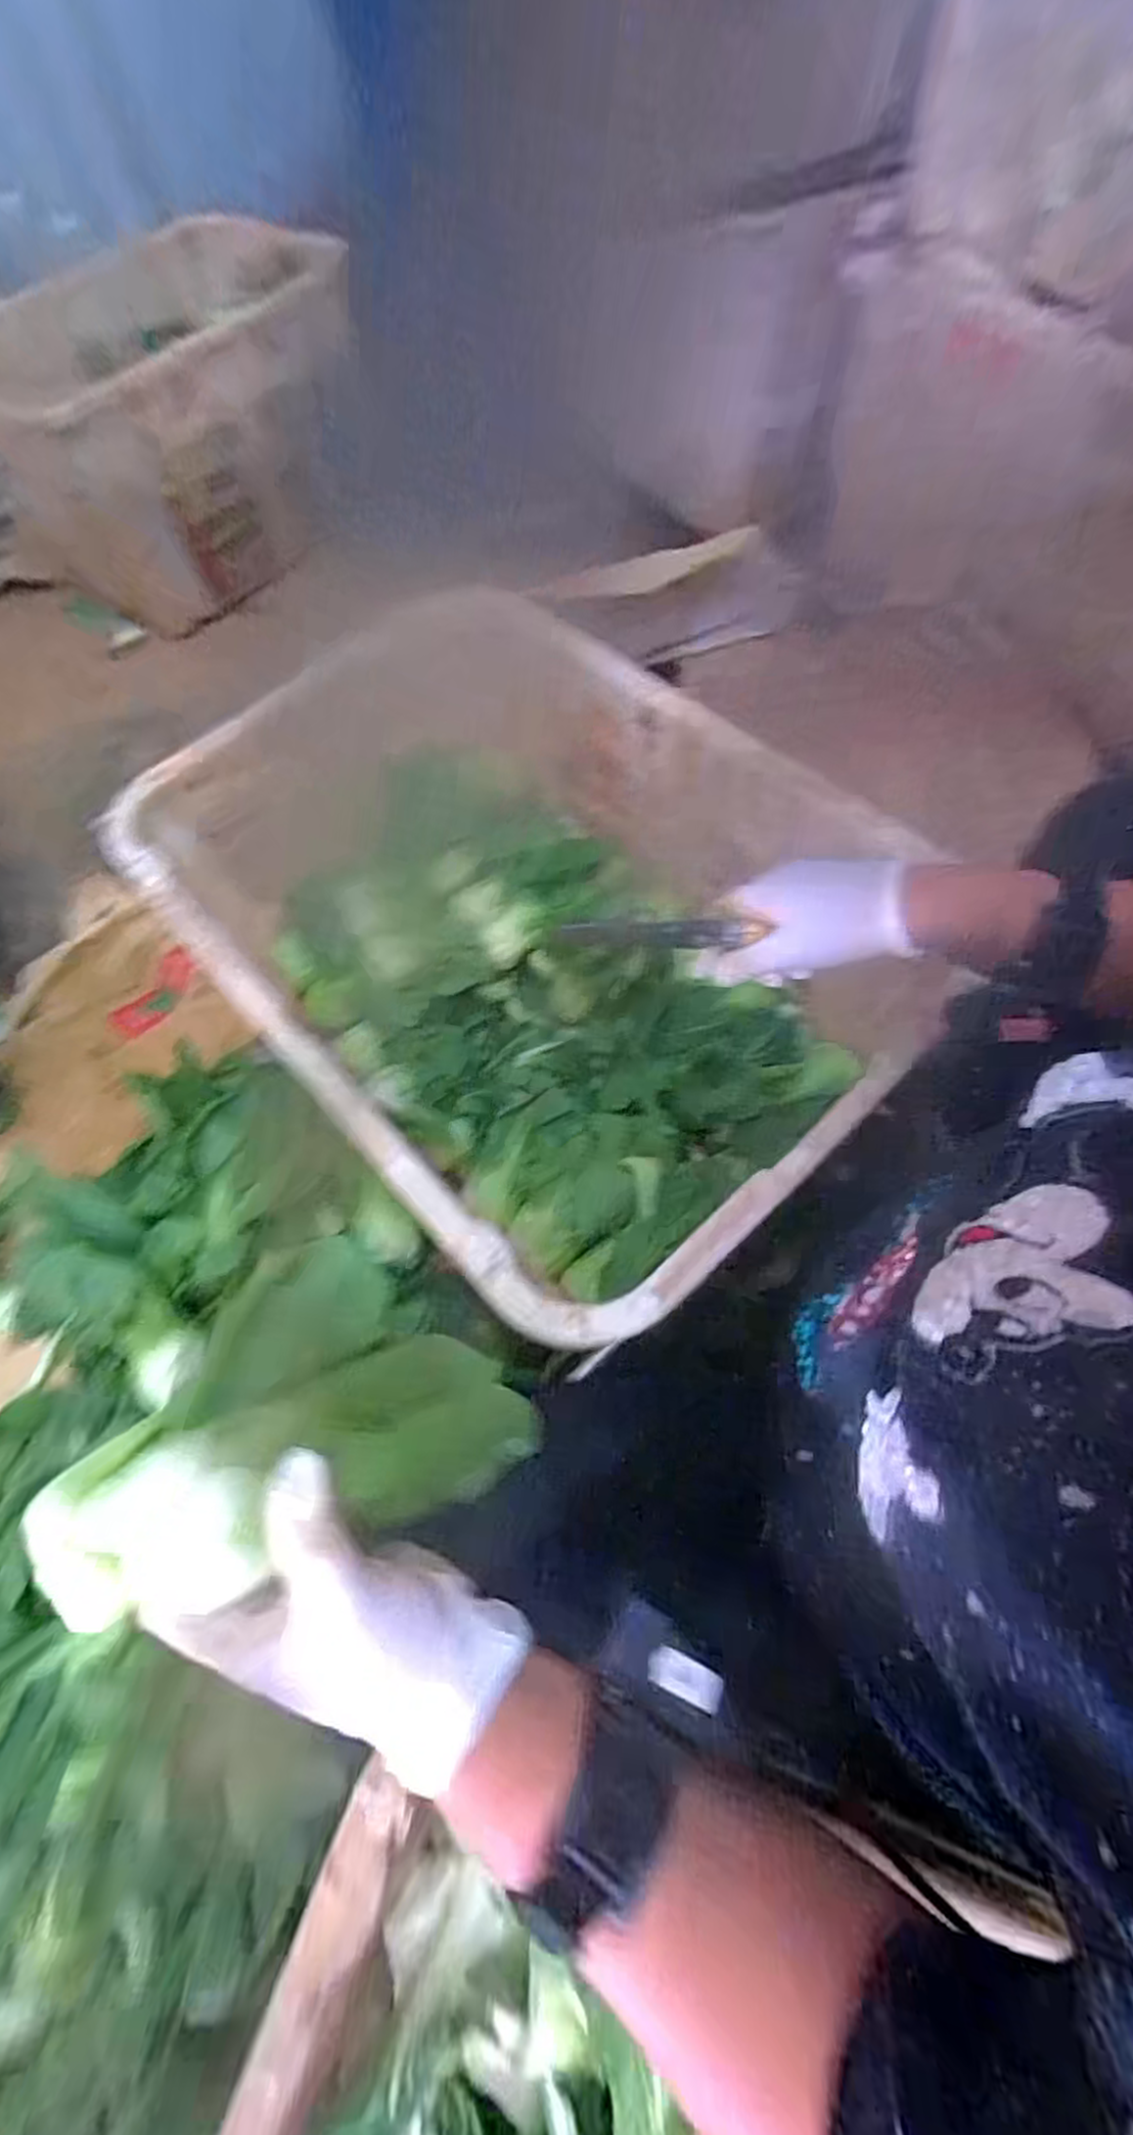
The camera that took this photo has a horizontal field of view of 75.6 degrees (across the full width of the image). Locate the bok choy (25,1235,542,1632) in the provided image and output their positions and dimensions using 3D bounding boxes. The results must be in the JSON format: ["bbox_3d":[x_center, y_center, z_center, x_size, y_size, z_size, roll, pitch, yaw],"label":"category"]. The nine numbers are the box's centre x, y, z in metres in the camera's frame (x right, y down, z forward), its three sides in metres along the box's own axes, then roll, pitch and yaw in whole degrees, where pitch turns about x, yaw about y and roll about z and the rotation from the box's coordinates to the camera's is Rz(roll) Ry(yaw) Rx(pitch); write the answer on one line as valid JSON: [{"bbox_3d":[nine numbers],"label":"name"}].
[{"bbox_3d":[-0.101,0.145,0.312,0.191,0.080,0.091,0,58,-44],"label":"bok choy"}]

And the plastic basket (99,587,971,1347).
[{"bbox_3d":[-0.041,-0.114,0.721,0.468,0.274,0.671,-41,68,-15],"label":"plastic basket"}]

